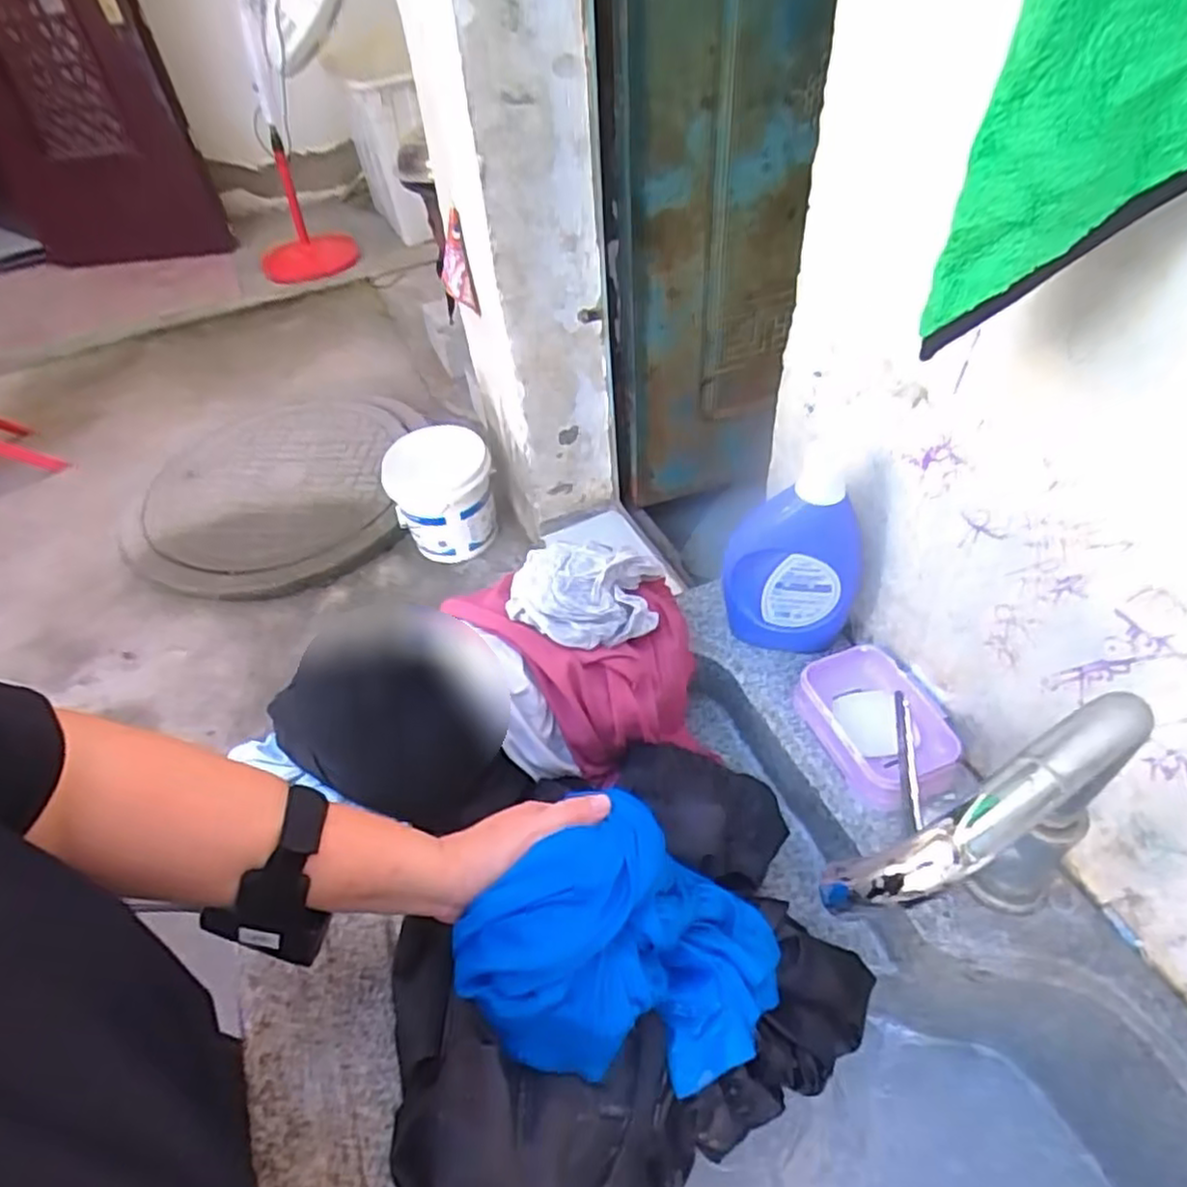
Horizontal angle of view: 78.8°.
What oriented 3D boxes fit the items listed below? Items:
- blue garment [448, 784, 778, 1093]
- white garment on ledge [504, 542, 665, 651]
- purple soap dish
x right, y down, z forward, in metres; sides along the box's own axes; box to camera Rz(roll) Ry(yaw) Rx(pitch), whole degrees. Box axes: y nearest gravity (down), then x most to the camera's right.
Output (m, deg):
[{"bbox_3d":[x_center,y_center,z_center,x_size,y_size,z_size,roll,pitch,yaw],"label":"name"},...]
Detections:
[{"bbox_3d":[0.020,0.209,0.421,0.153,0.085,0.147,26,55,27],"label":"blue garment"},{"bbox_3d":[-0.007,0.002,0.584,0.121,0.057,0.068,-3,47,3],"label":"white garment on ledge"},{"bbox_3d":[0.220,0.101,0.567,0.081,0.030,0.123,-21,48,-14],"label":"purple soap dish"}]

